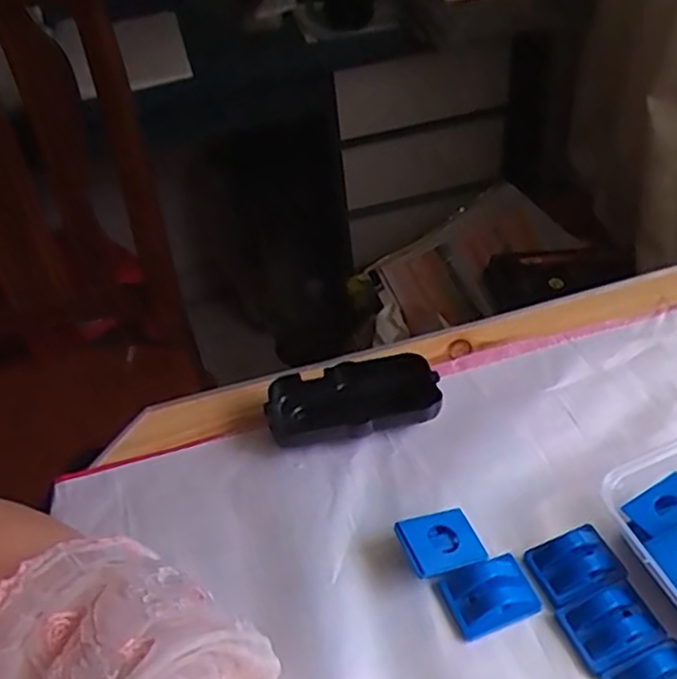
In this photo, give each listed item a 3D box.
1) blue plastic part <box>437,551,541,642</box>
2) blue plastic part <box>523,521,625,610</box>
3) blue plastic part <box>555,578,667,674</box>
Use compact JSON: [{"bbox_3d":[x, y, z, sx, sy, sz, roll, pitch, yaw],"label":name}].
[{"bbox_3d":[0.080,0.132,0.362,0.046,0.014,0.034,-19,45,-12],"label":"blue plastic part"},{"bbox_3d":[0.127,0.118,0.367,0.046,0.013,0.036,-17,45,-10],"label":"blue plastic part"},{"bbox_3d":[0.138,0.141,0.344,0.043,0.012,0.033,-18,45,-11],"label":"blue plastic part"}]

